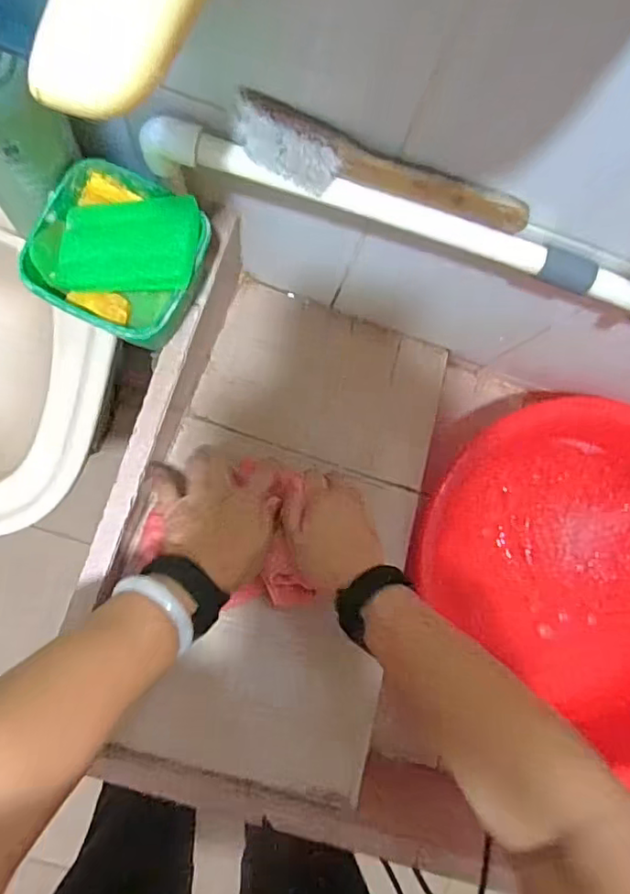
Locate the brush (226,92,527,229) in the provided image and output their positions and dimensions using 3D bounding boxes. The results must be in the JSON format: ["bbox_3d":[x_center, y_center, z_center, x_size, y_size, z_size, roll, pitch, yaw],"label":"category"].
[{"bbox_3d":[0.045,-0.177,0.384,0.199,0.038,0.028,17,83,-6],"label":"brush"}]

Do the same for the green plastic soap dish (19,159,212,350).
[{"bbox_3d":[-0.143,-0.144,0.428,0.120,0.041,0.115,26,82,-5],"label":"green plastic soap dish"}]

